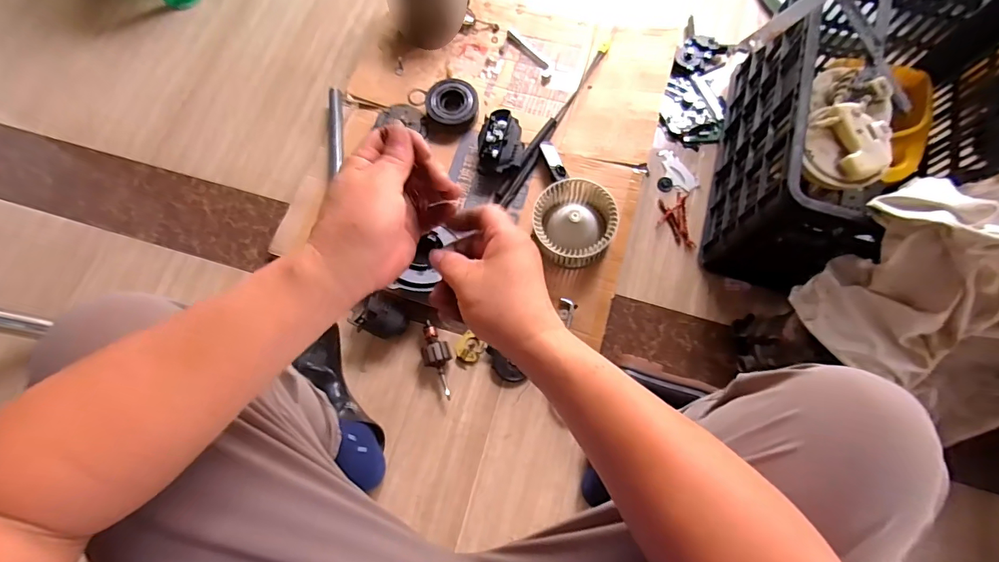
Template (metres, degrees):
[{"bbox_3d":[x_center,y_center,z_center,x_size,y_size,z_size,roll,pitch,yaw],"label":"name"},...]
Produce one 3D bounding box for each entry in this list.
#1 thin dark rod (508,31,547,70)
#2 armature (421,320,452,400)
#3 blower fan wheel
[{"bbox_3d":[0.062,-0.494,0.939,0.020,0.009,0.130,-40,76,-9],"label":"thin dark rod"},{"bbox_3d":[-0.104,0.132,0.734,0.044,0.049,0.127,-9,73,-1],"label":"armature"},{"bbox_3d":[0.131,-0.103,0.767,0.136,0.066,0.142,-1,74,2],"label":"blower fan wheel"}]

